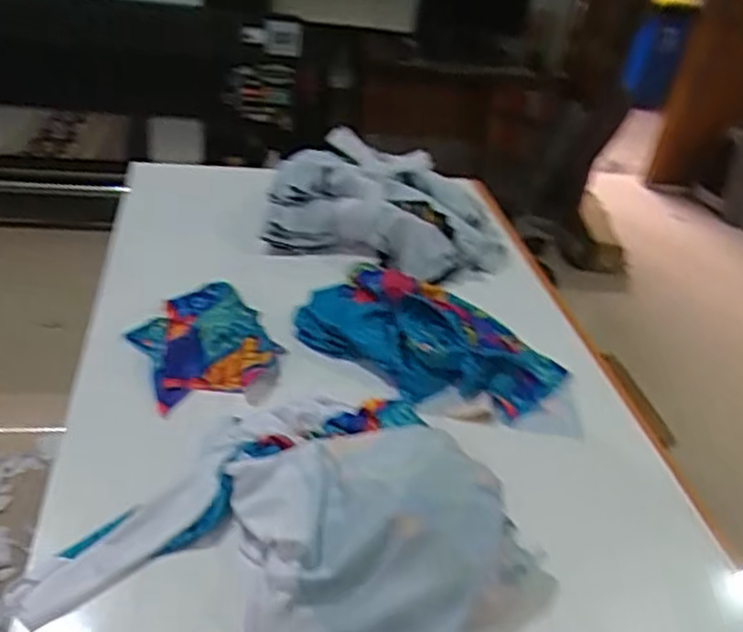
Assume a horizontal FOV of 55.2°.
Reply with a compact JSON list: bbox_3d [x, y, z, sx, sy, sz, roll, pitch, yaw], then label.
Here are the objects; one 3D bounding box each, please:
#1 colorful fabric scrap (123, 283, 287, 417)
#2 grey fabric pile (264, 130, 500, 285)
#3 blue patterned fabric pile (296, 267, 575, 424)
[{"bbox_3d":[-0.255,0.040,1.079,0.196,0.046,0.250,-13,39,-30],"label":"colorful fabric scrap"},{"bbox_3d":[0.032,-0.201,1.376,0.458,0.191,0.251,8,33,-1],"label":"grey fabric pile"},{"bbox_3d":[0.075,0.033,1.116,0.424,0.067,0.241,29,38,28],"label":"blue patterned fabric pile"}]

